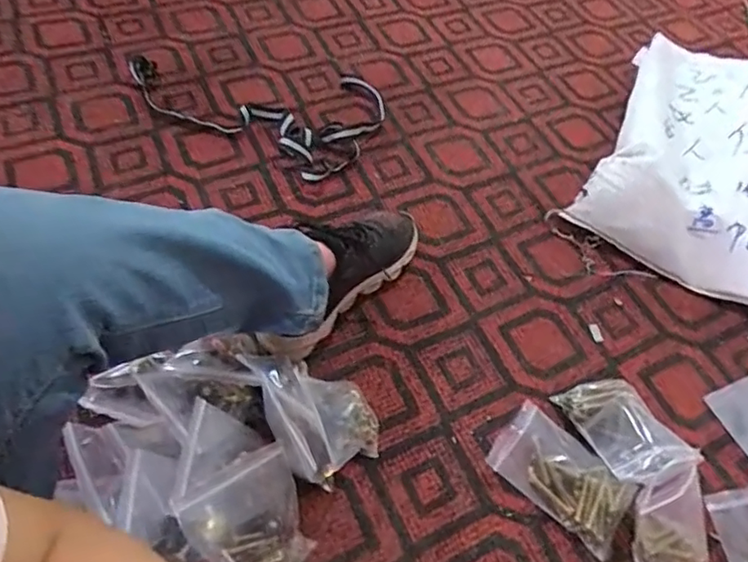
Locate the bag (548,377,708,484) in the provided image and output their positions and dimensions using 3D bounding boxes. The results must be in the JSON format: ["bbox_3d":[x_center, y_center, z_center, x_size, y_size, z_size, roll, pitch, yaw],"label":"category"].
[{"bbox_3d":[0.272,0.158,0.630,0.087,0.085,0.128,-12,57,-13],"label":"bag"}]

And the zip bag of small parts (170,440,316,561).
[{"bbox_3d":[-0.110,0.225,0.527,0.103,0.106,0.091,-26,61,-21],"label":"zip bag of small parts"}]

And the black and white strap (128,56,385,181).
[{"bbox_3d":[-0.191,-0.321,0.970,0.450,0.037,0.253,28,58,15],"label":"black and white strap"}]

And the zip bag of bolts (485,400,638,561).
[{"bbox_3d":[0.207,0.207,0.624,0.148,0.032,0.096,35,60,19],"label":"zip bag of bolts"}]

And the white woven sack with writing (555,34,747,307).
[{"bbox_3d":[0.547,-0.210,0.881,0.347,0.149,0.470,26,57,14],"label":"white woven sack with writing"}]

